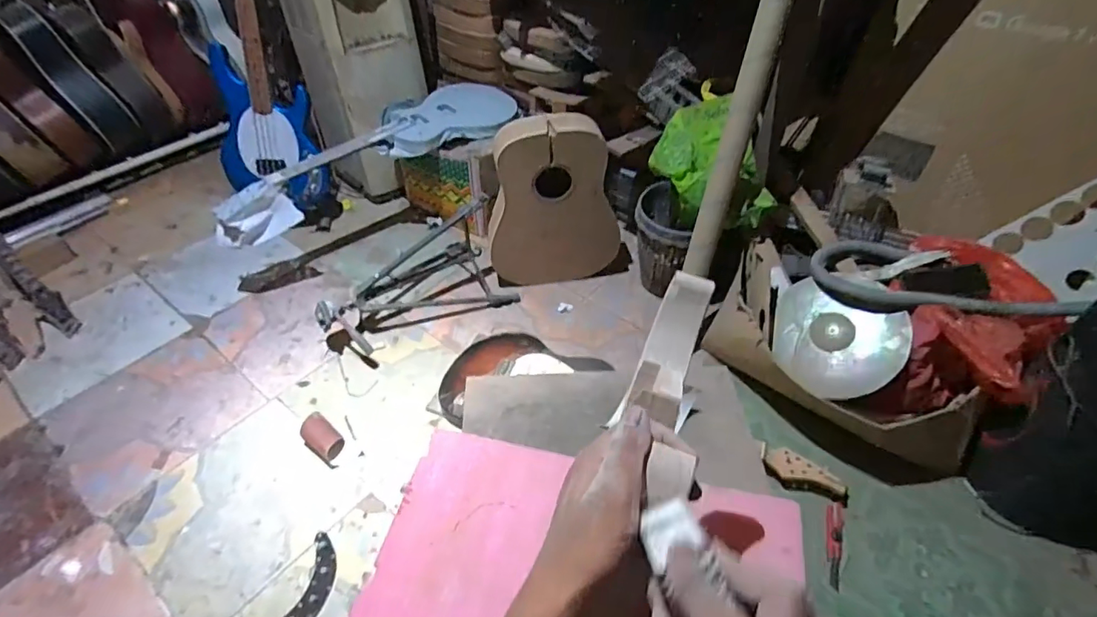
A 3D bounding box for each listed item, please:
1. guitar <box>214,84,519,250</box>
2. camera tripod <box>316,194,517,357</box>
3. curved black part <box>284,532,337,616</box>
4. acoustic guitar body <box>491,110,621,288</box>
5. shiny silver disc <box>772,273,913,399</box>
[{"bbox_3d":[-0.541,-0.488,1.621,0.951,0.103,0.292,-25,64,-18],"label":"guitar"},{"bbox_3d":[-0.386,-0.097,1.494,0.523,0.257,0.270,-24,51,-21],"label":"camera tripod"},{"bbox_3d":[-0.461,0.542,1.045,0.058,0.031,0.181,8,47,7],"label":"curved black part"},{"bbox_3d":[0.018,-0.287,1.504,0.366,0.490,0.138,-1,45,-3],"label":"acoustic guitar body"},{"bbox_3d":[0.644,0.055,1.197,0.268,0.028,0.281,-12,67,29],"label":"shiny silver disc"}]

